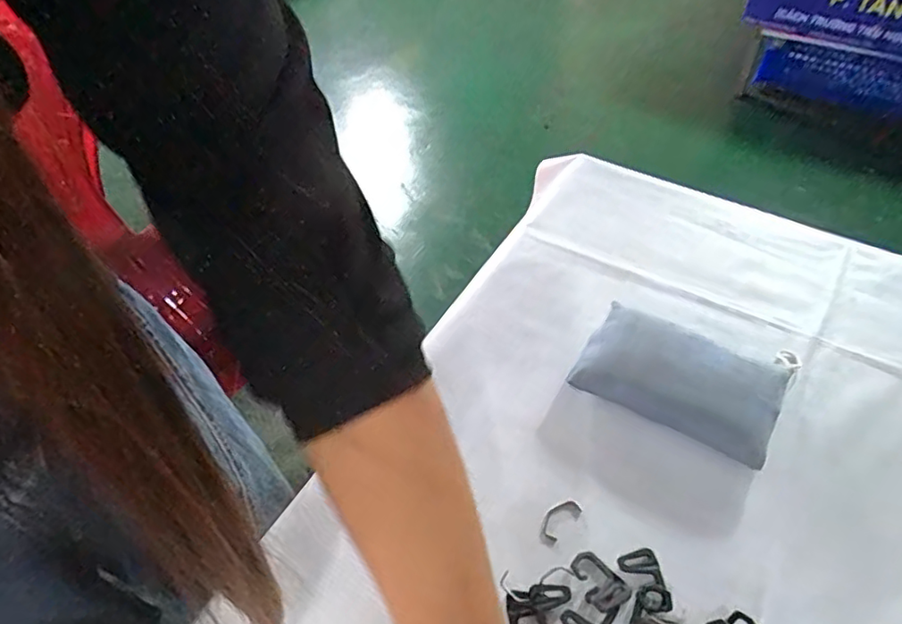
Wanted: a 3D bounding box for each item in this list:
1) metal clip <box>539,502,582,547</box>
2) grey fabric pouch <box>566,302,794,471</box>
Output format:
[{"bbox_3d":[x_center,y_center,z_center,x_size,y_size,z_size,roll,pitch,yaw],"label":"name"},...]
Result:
[{"bbox_3d":[0.083,0.162,0.461,0.018,0.004,0.039,36,59,29],"label":"metal clip"},{"bbox_3d":[0.202,0.057,0.522,0.161,0.039,0.098,23,53,22],"label":"grey fabric pouch"}]

